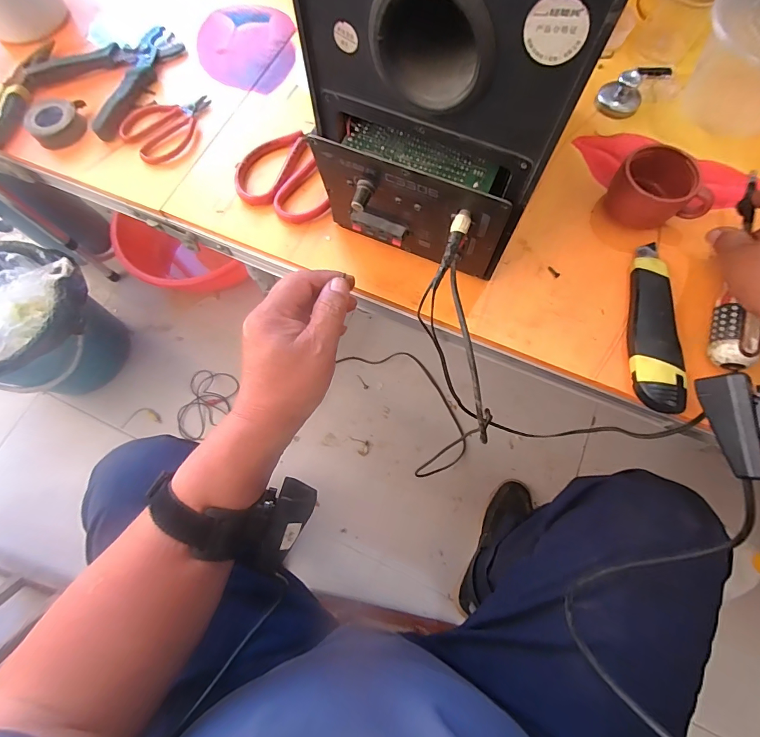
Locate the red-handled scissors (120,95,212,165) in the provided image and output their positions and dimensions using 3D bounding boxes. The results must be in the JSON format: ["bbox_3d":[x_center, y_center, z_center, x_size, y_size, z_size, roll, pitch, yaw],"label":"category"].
[{"bbox_3d":[-0.236,-0.270,0.420,0.076,0.008,0.100,29,77,10],"label":"red-handled scissors"}]

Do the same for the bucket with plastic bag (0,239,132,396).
[{"bbox_3d":[-0.716,-0.075,0.820,0.268,0.279,0.255,-1,73,2],"label":"bucket with plastic bag"}]

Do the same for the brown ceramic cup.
[{"bbox_3d":[0.259,-0.163,0.356,0.052,0.045,0.078,-42,77,-10],"label":"brown ceramic cup"}]

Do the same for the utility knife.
[{"bbox_3d":[0.237,-0.041,0.332,0.038,0.021,0.159,5,74,3],"label":"utility knife"}]

